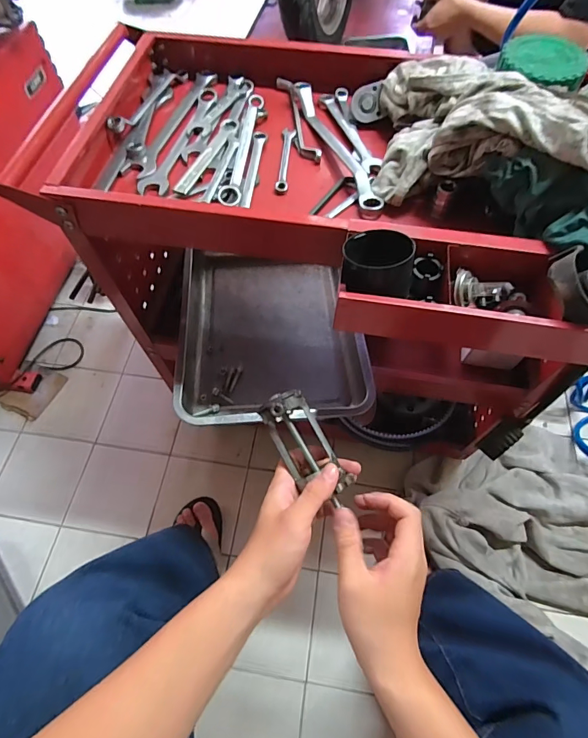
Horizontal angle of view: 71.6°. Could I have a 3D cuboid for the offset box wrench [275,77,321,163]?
[{"bbox_3d":[0.003,-0.350,0.563,0.025,0.016,0.182,-12,63,-6],"label":"offset box wrench"}]

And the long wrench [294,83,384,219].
[{"bbox_3d":[0.056,-0.291,0.530,0.028,0.030,0.246,-18,64,-9],"label":"long wrench"}]

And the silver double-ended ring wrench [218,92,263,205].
[{"bbox_3d":[-0.067,-0.286,0.525,0.024,0.019,0.214,6,63,3],"label":"silver double-ended ring wrench"}]

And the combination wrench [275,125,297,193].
[{"bbox_3d":[-0.011,-0.275,0.536,0.018,0.009,0.120,4,63,2],"label":"combination wrench"}]

